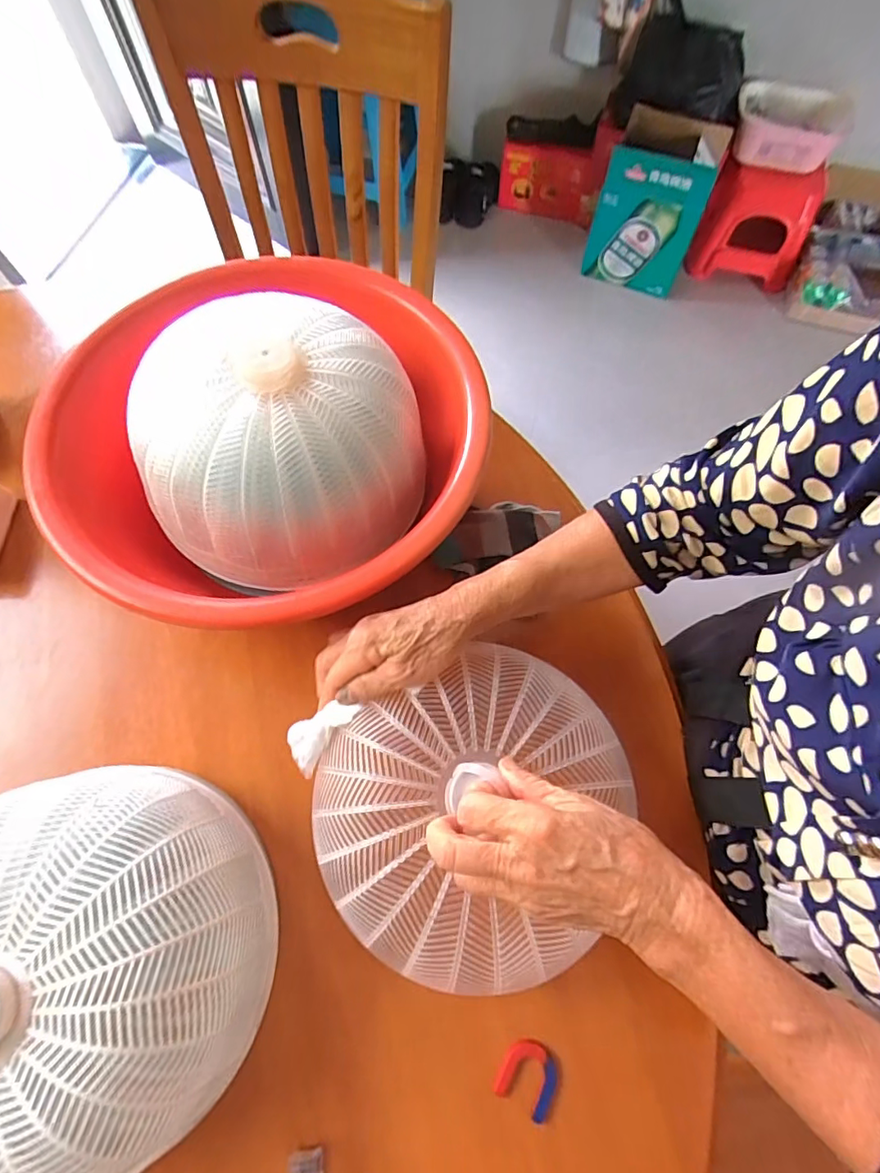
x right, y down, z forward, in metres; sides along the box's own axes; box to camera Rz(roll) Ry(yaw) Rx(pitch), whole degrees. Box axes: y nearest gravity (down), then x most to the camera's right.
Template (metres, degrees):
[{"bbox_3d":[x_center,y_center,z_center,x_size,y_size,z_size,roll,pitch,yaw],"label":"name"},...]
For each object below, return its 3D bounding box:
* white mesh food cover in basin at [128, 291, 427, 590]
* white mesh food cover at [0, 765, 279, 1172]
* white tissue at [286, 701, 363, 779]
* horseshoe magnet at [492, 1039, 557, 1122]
[{"bbox_3d":[-0.123,-0.126,0.435,0.222,0.120,0.214,-10,68,-5],"label":"white mesh food cover in basin"},{"bbox_3d":[-0.221,0.231,0.335,0.204,0.141,0.228,-17,69,-8],"label":"white mesh food cover"},{"bbox_3d":[-0.086,0.101,0.377,0.031,0.018,0.056,36,72,13],"label":"white tissue"},{"bbox_3d":[0.062,0.339,0.367,0.038,0.007,0.039,27,70,10],"label":"horseshoe magnet"}]

